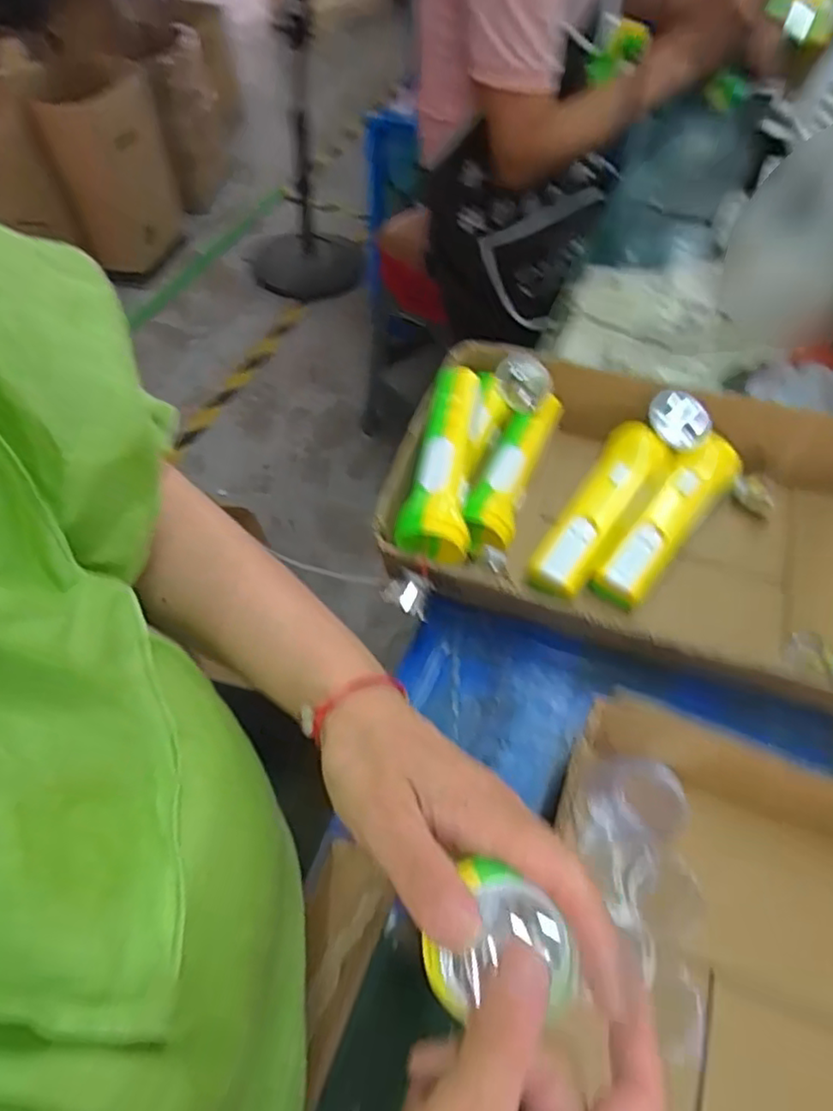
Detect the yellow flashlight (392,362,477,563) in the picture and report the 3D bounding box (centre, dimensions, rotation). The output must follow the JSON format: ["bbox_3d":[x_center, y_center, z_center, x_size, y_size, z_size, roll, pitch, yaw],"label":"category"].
[{"bbox_3d":[0.020,-0.071,0.494,0.051,0.043,0.170,7,55,4],"label":"yellow flashlight"}]

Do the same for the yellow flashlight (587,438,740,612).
[{"bbox_3d":[0.201,-0.031,0.517,0.048,0.050,0.169,36,62,22],"label":"yellow flashlight"}]

